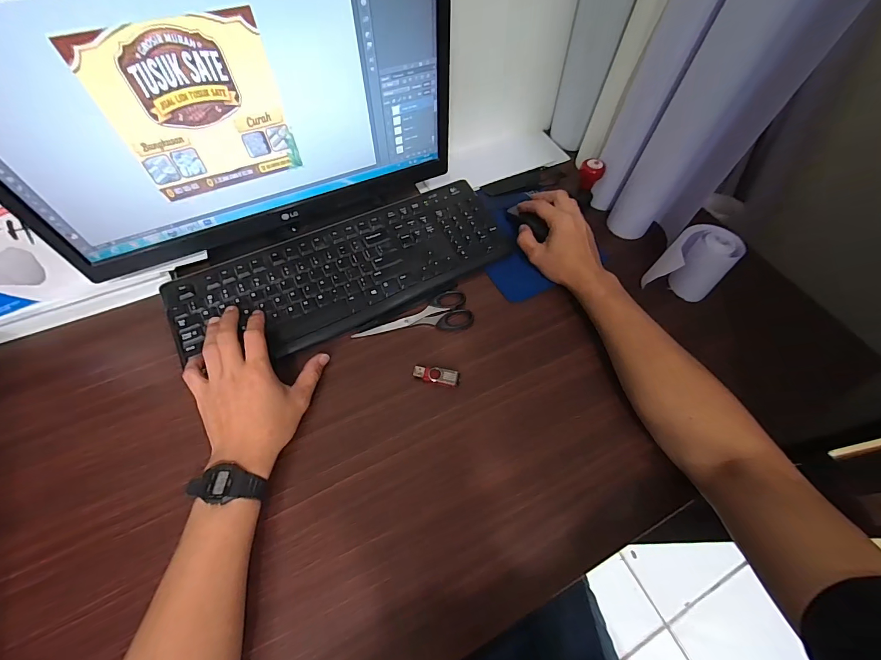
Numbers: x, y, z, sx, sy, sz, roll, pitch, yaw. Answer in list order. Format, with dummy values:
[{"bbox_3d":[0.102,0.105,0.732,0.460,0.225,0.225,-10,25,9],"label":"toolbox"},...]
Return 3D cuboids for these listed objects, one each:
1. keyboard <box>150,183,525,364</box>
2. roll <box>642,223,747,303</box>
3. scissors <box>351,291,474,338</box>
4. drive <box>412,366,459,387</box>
[{"bbox_3d":[-0.118,-0.082,0.505,0.441,0.016,0.156,-22,68,-14],"label":"keyboard"},{"bbox_3d":[0.326,-0.079,0.491,0.072,0.095,0.076,1,60,-2],"label":"roll"},{"bbox_3d":[-0.034,-0.012,0.484,0.150,0.010,0.058,-15,66,-10],"label":"scissors"},{"bbox_3d":[-0.005,0.053,0.442,0.052,0.008,0.018,11,64,2],"label":"drive"}]

